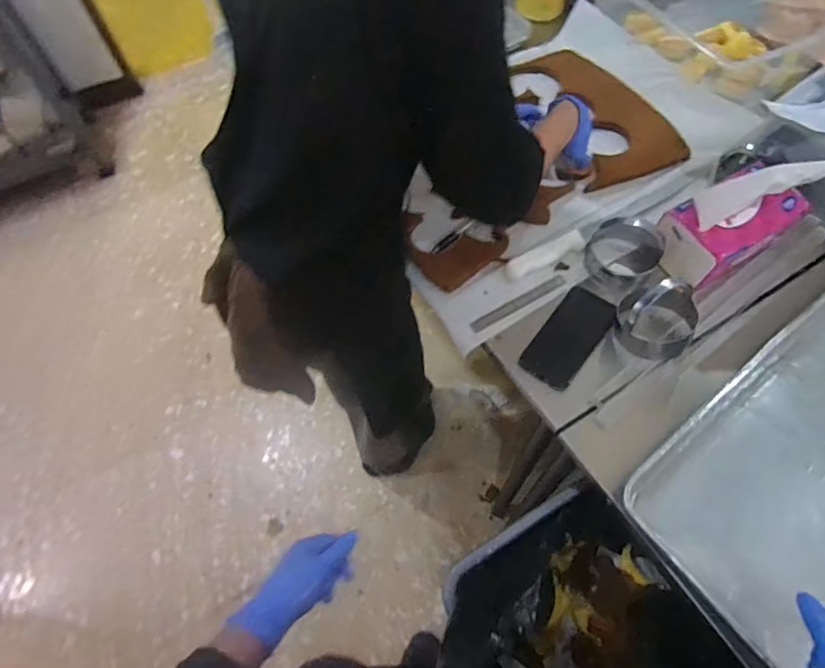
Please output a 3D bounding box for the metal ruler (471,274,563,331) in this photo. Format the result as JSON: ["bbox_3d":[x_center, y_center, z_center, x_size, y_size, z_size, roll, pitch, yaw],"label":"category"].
[{"bbox_3d":[0.160,-0.048,0.766,0.165,0.009,0.019,-27,63,-12],"label":"metal ruler"}]

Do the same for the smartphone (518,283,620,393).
[{"bbox_3d":[0.220,0.004,0.713,0.074,0.007,0.145,33,82,19],"label":"smartphone"}]

